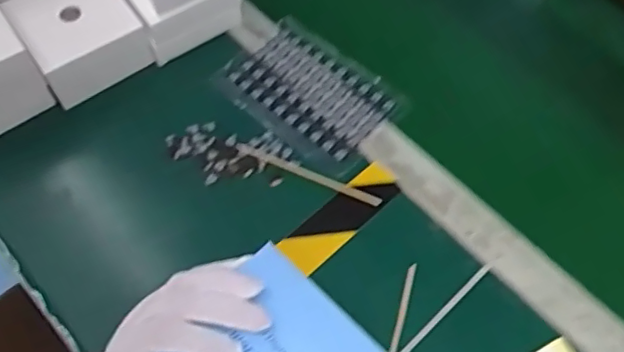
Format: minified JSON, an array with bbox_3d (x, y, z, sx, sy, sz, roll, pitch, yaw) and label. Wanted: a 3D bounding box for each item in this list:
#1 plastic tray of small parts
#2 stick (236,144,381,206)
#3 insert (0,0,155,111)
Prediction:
[{"bbox_3d":[0.000,-0.083,0.588,0.164,0.012,0.114,37,68,17],"label":"plastic tray of small parts"},{"bbox_3d":[-0.004,-0.002,0.547,0.142,0.004,0.010,22,64,10],"label":"stick"},{"bbox_3d":[-0.230,-0.142,0.588,0.104,0.068,0.099,-29,67,-15],"label":"insert"}]

